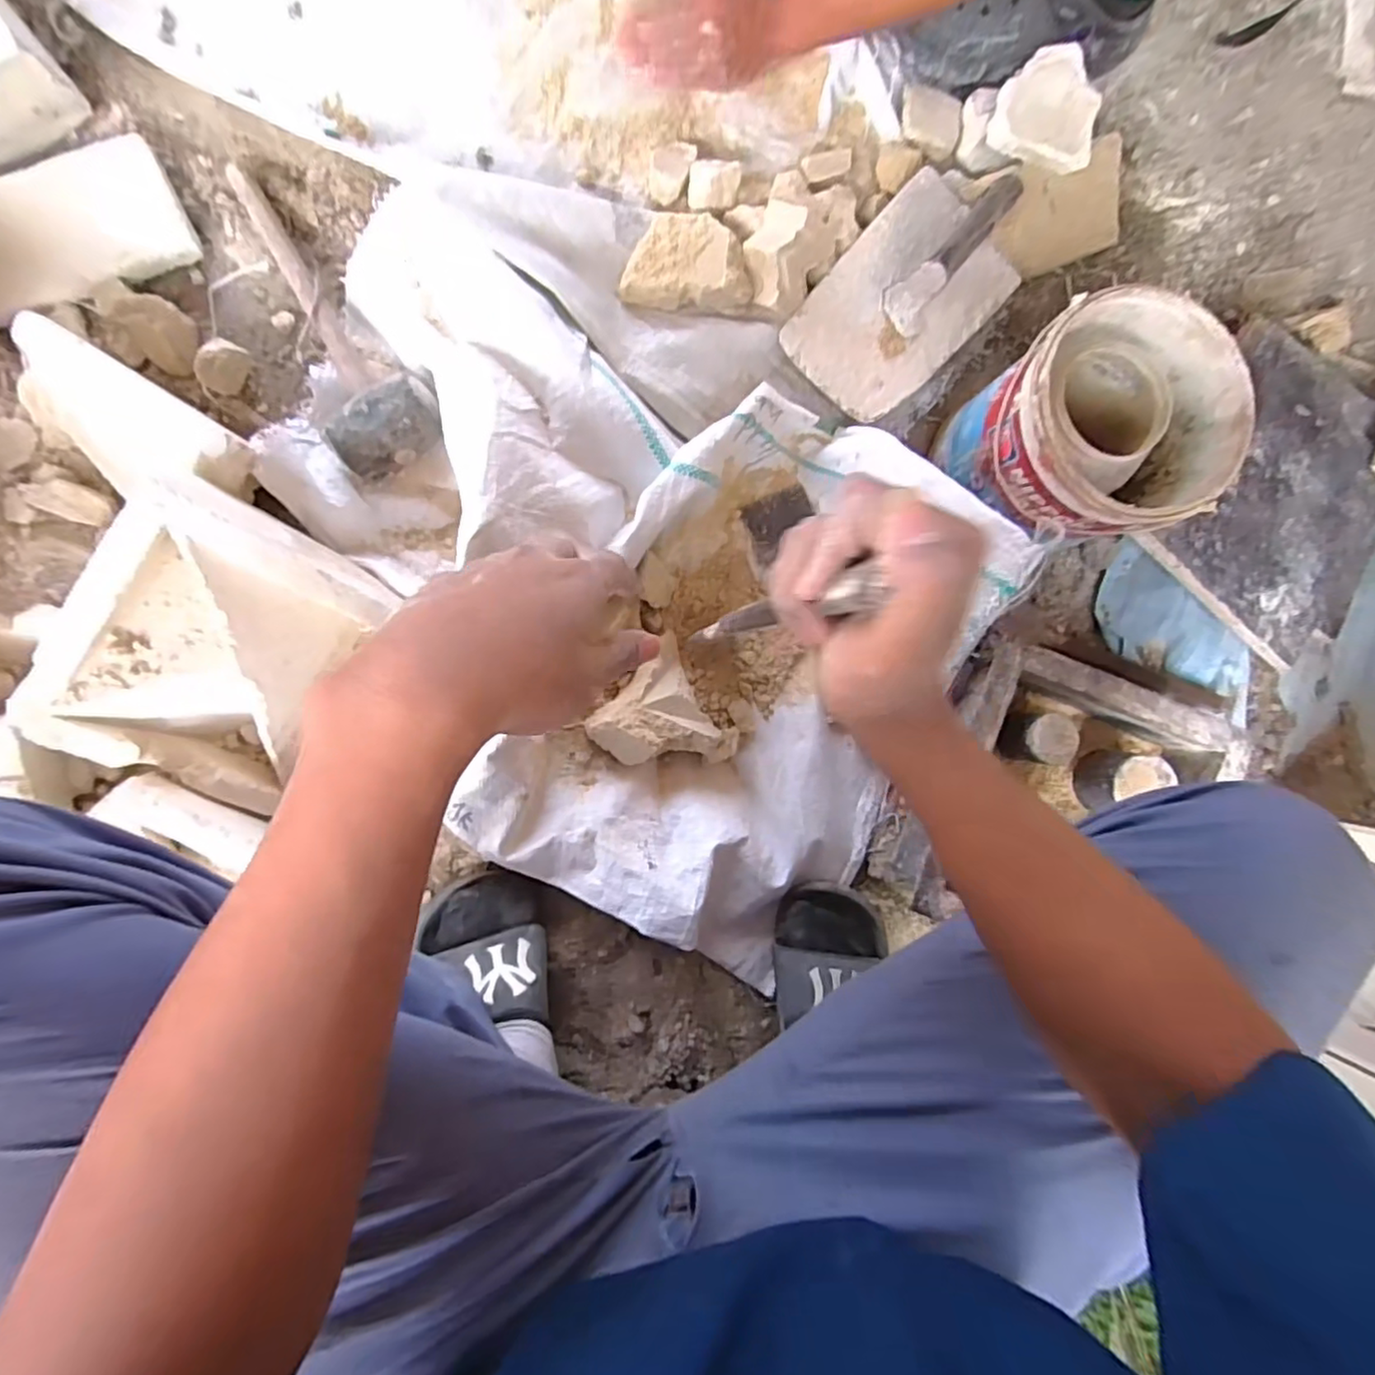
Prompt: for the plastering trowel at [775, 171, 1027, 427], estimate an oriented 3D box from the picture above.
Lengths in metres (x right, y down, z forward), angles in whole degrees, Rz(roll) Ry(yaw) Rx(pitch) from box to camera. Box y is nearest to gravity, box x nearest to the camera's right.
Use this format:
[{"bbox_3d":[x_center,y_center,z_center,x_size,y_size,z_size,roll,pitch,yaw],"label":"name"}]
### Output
[{"bbox_3d":[0.209,-0.368,0.606,0.142,0.099,0.220,42,82,-7],"label":"plastering trowel"}]

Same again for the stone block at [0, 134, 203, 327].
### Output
[{"bbox_3d":[-0.535,-0.379,0.547,0.204,0.031,0.096,-27,93,-7],"label":"stone block"}]

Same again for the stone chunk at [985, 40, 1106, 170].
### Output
[{"bbox_3d":[0.350,-0.551,0.620,0.099,0.034,0.106,0,89,-7],"label":"stone chunk"}]

